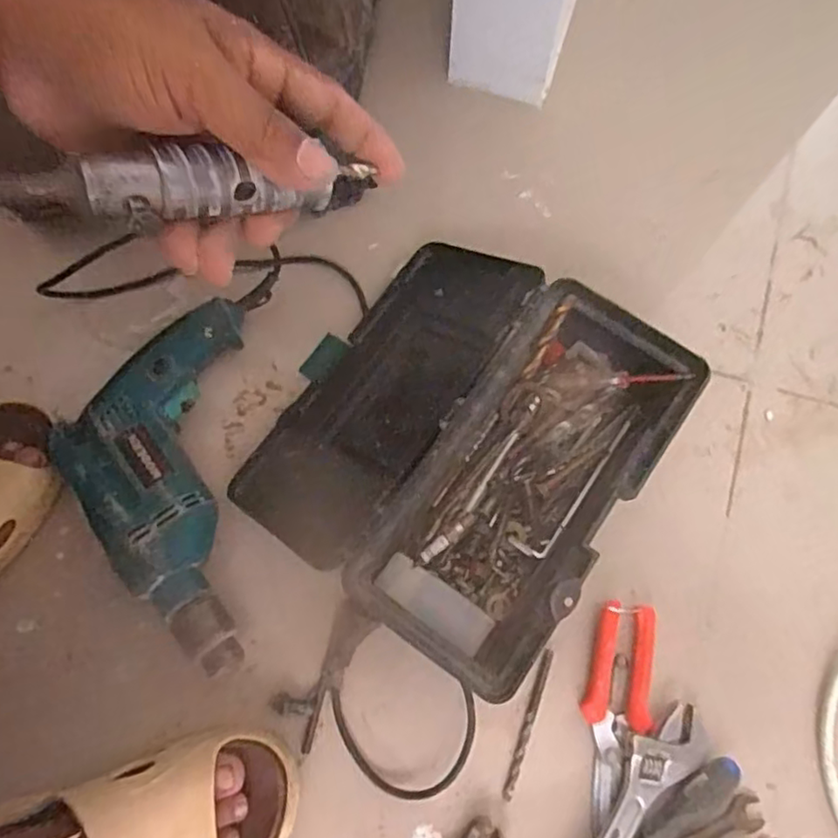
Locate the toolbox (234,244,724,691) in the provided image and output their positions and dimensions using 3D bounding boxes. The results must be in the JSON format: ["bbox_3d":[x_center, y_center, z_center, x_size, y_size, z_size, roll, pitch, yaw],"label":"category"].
[{"bbox_3d":[0.031,0.015,0.530,0.286,0.089,0.308,32,75,10],"label":"toolbox"}]

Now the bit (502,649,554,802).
[{"bbox_3d":[0.087,0.240,0.495,0.008,0.004,0.113,20,74,6],"label":"bit"}]

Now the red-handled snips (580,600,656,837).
[{"bbox_3d":[0.157,0.231,0.497,0.049,0.014,0.162,11,73,4],"label":"red-handled snips"}]

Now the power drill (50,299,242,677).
[{"bbox_3d":[-0.221,0.048,0.527,0.136,0.064,0.300,-4,73,-1],"label":"power drill"}]

